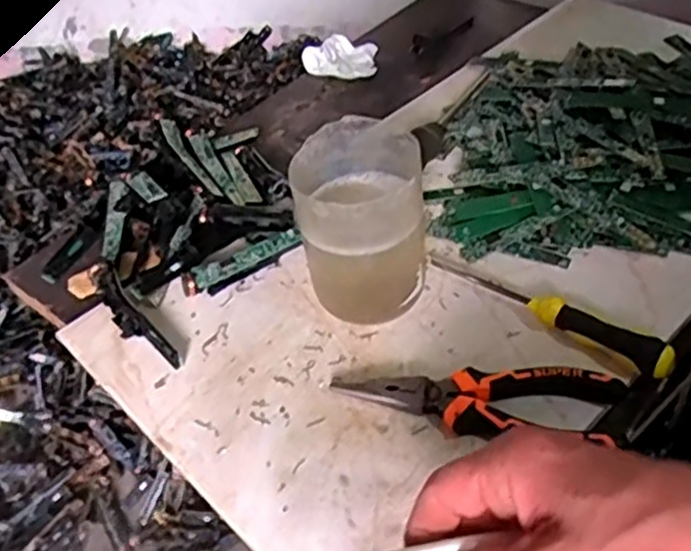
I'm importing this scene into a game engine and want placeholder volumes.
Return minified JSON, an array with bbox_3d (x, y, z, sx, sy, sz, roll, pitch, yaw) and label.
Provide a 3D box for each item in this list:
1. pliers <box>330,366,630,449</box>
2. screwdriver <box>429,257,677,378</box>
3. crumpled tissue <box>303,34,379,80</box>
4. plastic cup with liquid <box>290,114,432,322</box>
[{"bbox_3d":[0.073,0.069,0.416,0.157,0.022,0.046,1,44,10],"label":"pliers"},{"bbox_3d":[0.124,0.018,0.460,0.160,0.024,0.021,31,56,34],"label":"screwdriver"},{"bbox_3d":[-0.006,-0.212,0.716,0.070,0.020,0.060,-6,43,3],"label":"crumpled tissue"},{"bbox_3d":[0.009,-0.031,0.449,0.071,0.097,0.072,-5,43,4],"label":"plastic cup with liquid"}]

